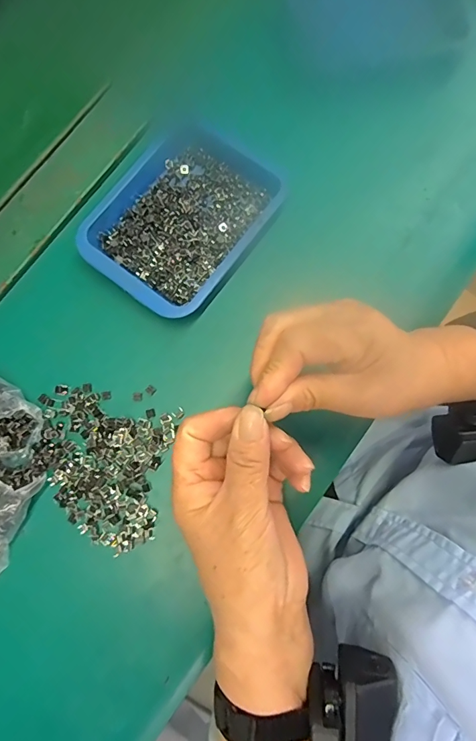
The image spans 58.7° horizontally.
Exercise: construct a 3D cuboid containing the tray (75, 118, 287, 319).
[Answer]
[{"bbox_3d":[-0.046,-0.130,0.348,0.125,0.019,0.159,37,83,7],"label":"tray"}]

